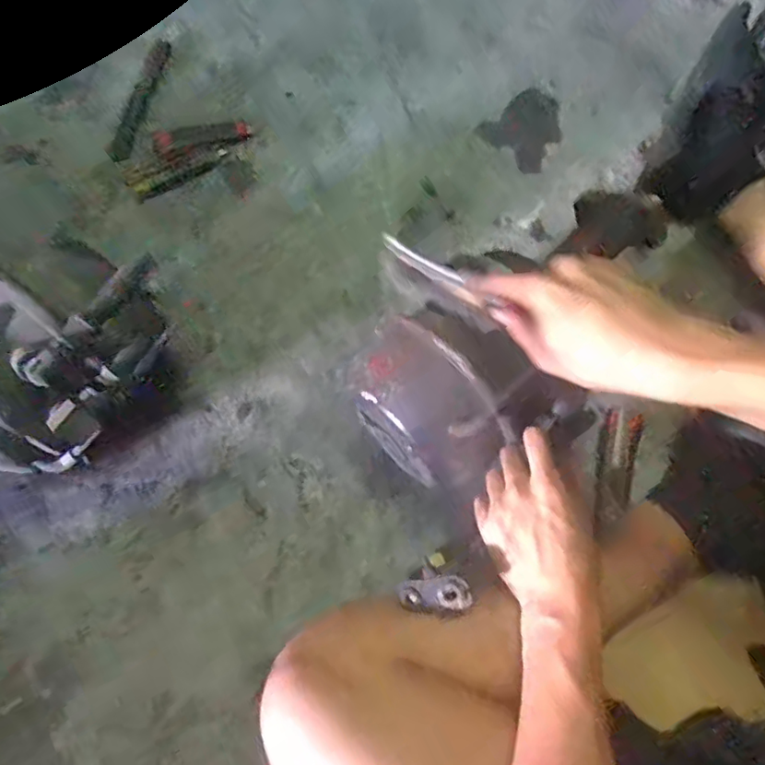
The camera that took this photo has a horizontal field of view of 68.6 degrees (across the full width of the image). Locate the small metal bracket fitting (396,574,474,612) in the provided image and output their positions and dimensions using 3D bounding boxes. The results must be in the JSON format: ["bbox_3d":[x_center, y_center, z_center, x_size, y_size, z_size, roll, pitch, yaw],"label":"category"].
[{"bbox_3d":[0.041,0.165,0.437,0.059,0.017,0.025,-21,61,37],"label":"small metal bracket fitting"}]

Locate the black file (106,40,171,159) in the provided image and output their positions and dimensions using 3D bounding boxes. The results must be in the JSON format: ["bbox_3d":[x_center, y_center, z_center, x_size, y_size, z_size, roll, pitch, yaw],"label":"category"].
[{"bbox_3d":[-0.354,-0.412,0.814,0.035,0.018,0.224,9,66,3],"label":"black file"}]

